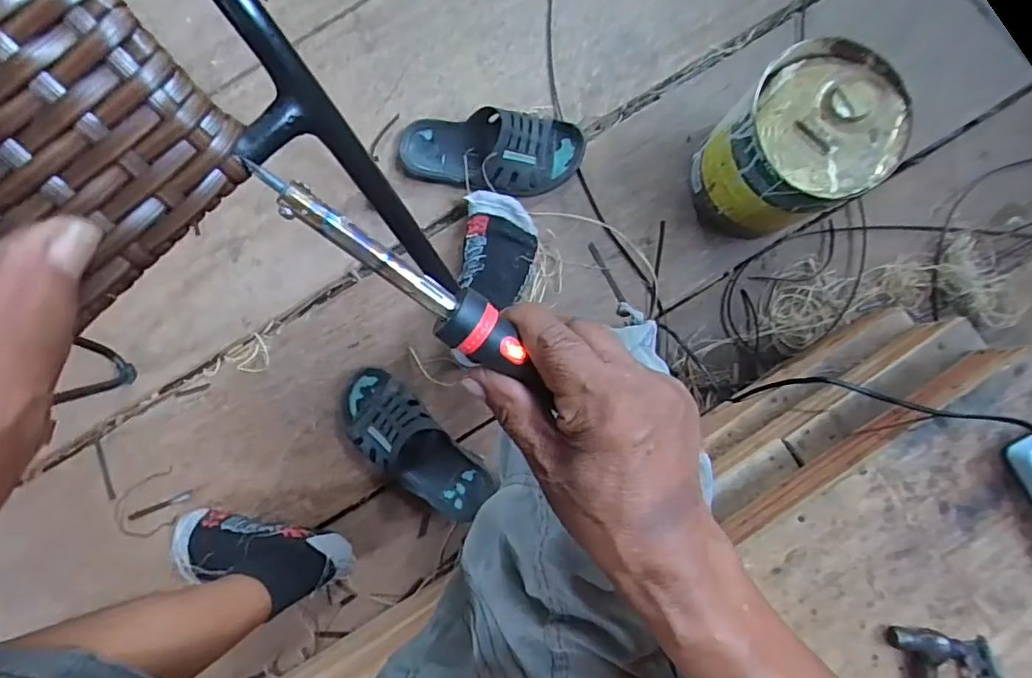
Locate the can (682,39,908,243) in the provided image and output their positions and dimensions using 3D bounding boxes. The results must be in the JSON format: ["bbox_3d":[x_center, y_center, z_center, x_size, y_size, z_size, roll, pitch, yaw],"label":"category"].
[{"bbox_3d":[0.315,-0.222,0.671,0.150,0.201,0.164,0,89,-1],"label":"can"}]

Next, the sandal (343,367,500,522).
[{"bbox_3d":[-0.144,0.132,0.727,0.216,0.063,0.100,45,89,-1],"label":"sandal"}]

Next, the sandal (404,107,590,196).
[{"bbox_3d":[-0.034,-0.250,0.742,0.241,0.065,0.109,4,89,-1],"label":"sandal"}]

